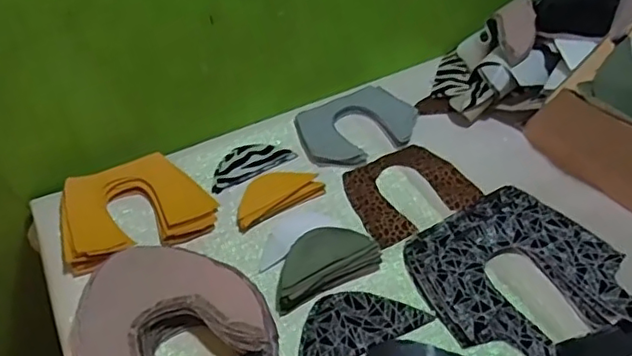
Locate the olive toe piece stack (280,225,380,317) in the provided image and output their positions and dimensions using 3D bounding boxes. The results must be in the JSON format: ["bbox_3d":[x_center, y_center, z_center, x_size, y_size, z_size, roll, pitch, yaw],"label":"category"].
[{"bbox_3d":[0.005,0.090,0.650,0.120,0.026,0.062,-23,49,-20],"label":"olive toe piece stack"}]

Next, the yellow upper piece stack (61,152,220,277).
[{"bbox_3d":[-0.212,0.032,0.707,0.168,0.023,0.135,-19,48,-17],"label":"yellow upper piece stack"}]

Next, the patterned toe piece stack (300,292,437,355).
[{"bbox_3d":[0.038,0.146,0.613,0.138,0.008,0.072,-19,48,-16],"label":"patterned toe piece stack"}]

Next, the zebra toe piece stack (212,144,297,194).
[{"bbox_3d":[-0.086,-0.021,0.773,0.111,0.013,0.048,-23,49,-20],"label":"zebra toe piece stack"}]

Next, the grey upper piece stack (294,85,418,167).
[{"bbox_3d":[0.054,-0.071,0.810,0.158,0.017,0.114,-19,48,-17],"label":"grey upper piece stack"}]

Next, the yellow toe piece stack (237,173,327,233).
[{"bbox_3d":[-0.049,0.019,0.730,0.115,0.014,0.055,-25,50,-21],"label":"yellow toe piece stack"}]

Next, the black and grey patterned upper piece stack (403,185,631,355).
[{"bbox_3d":[0.215,0.098,0.633,0.194,0.023,0.197,-24,50,-21],"label":"black and grey patterned upper piece stack"}]

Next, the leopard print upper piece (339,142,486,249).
[{"bbox_3d":[0.110,0.014,0.740,0.143,0.013,0.126,-22,49,-19],"label":"leopard print upper piece"}]

